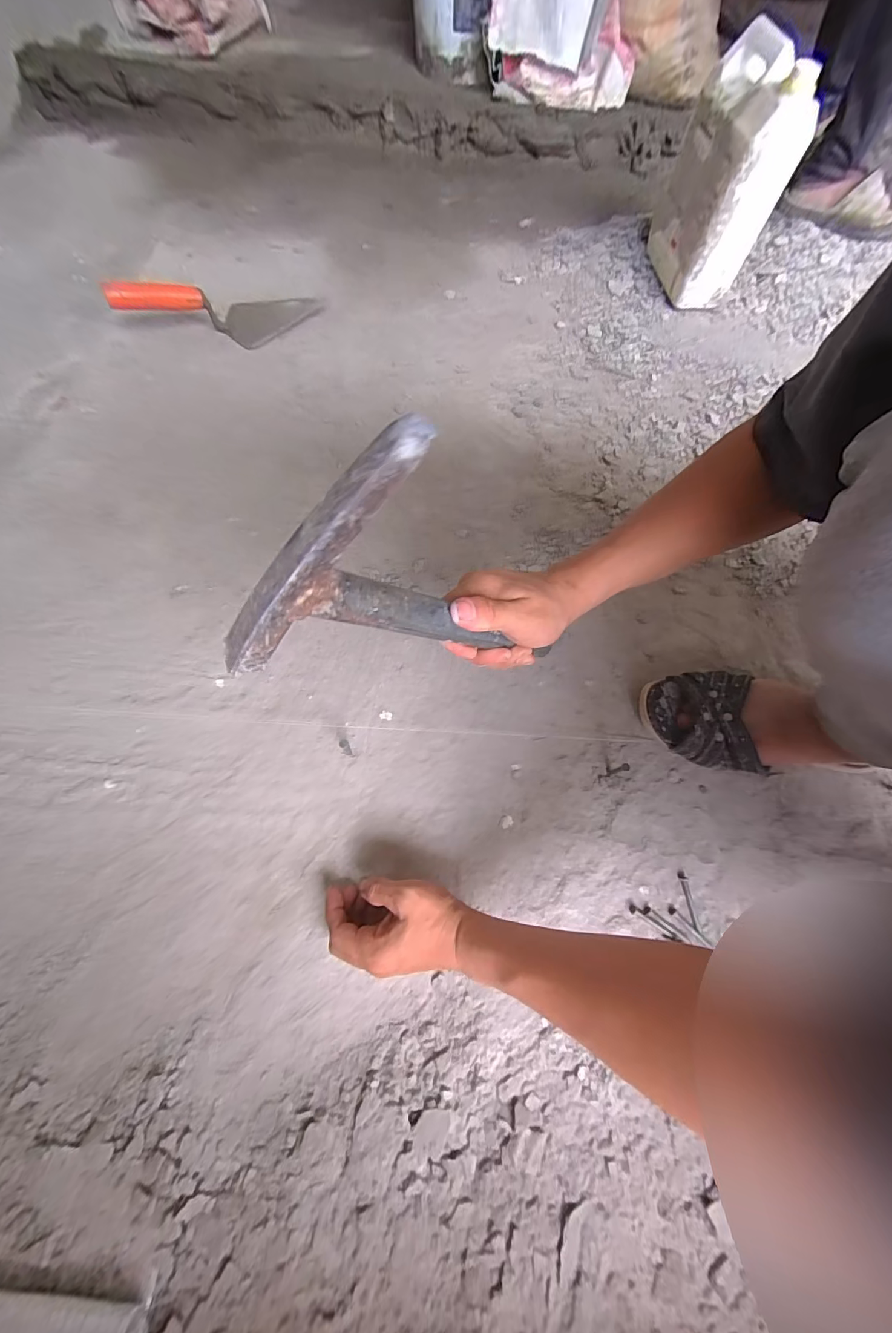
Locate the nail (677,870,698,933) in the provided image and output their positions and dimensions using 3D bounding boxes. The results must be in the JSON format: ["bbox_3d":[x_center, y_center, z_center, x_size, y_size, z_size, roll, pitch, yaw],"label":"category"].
[{"bbox_3d":[0.237,0.228,0.418,0.009,0.005,0.052,-2,69,-3],"label":"nail"}]

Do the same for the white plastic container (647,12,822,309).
[{"bbox_3d":[0.454,-0.793,0.716,0.107,0.267,0.202,-11,68,-7],"label":"white plastic container"}]

